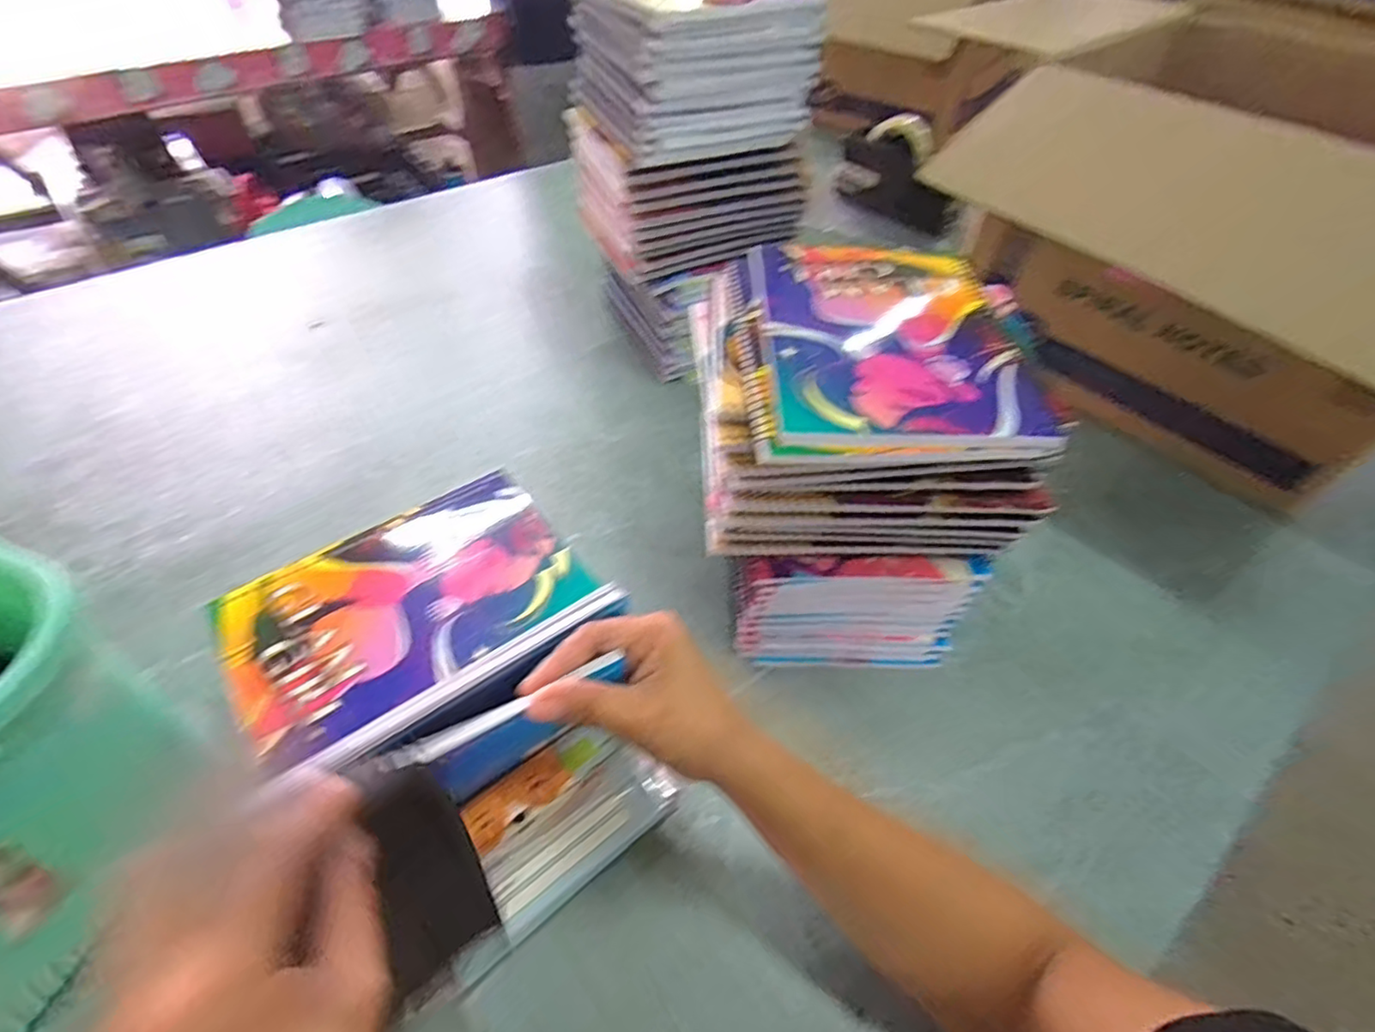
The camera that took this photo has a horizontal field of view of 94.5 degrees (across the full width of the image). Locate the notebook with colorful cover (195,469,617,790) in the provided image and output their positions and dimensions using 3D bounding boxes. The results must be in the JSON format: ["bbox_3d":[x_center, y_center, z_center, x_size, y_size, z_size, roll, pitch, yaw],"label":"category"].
[{"bbox_3d":[-0.177,0.056,0.413,0.208,0.008,0.150,-31,58,-26],"label":"notebook with colorful cover"}]

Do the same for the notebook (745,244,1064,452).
[{"bbox_3d":[0.120,-0.114,0.385,0.147,0.012,0.200,1,50,-3],"label":"notebook"}]

